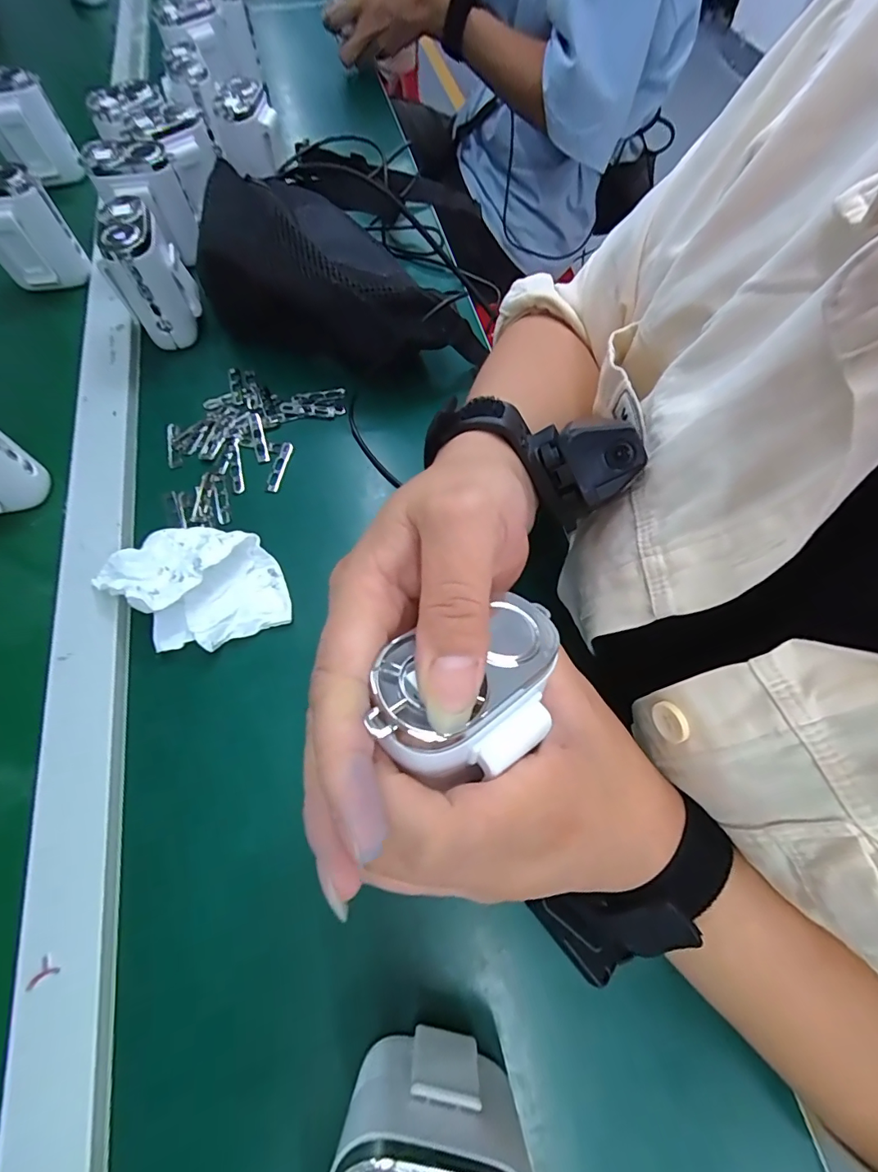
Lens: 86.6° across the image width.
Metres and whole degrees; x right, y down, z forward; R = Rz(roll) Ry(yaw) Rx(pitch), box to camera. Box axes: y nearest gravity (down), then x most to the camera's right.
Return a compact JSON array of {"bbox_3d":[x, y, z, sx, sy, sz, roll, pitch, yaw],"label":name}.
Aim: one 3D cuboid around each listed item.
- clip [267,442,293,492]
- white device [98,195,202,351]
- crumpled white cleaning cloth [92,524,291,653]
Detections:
[{"bbox_3d":[-0.120,-0.090,0.351,0.010,0.006,0.042,11,65,3],"label":"clip"},{"bbox_3d":[-0.230,-0.248,0.377,0.052,0.083,0.060,-26,68,-12],"label":"white device"},{"bbox_3d":[-0.153,-0.004,0.296,0.106,0.025,0.084,41,71,17],"label":"crumpled white cleaning cloth"}]

